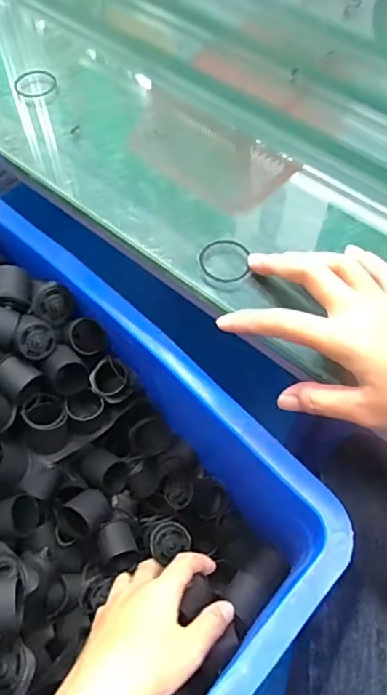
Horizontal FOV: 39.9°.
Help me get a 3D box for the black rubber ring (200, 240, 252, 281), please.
[{"bbox_3d":[0.020,-0.057,0.349,0.033,0.005,0.032,0,61,0],"label":"black rubber ring"}]

